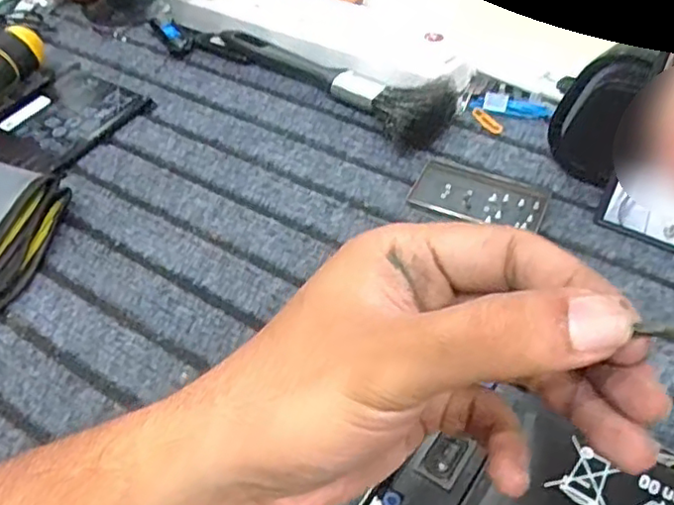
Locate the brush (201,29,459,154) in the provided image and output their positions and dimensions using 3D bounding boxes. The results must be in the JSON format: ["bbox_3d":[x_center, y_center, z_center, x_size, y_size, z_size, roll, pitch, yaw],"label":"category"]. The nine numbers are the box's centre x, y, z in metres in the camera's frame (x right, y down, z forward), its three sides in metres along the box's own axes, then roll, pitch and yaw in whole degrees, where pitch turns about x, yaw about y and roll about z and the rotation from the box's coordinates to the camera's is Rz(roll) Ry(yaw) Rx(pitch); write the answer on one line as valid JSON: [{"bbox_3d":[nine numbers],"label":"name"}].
[{"bbox_3d":[-0.017,-0.135,0.475,0.216,0.029,0.055,31,57,27],"label":"brush"}]

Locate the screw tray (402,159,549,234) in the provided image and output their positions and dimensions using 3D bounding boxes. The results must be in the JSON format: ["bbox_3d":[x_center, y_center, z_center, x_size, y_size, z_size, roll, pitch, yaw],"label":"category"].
[{"bbox_3d":[0.089,-0.035,0.397,0.080,0.004,0.043,18,51,18],"label":"screw tray"}]

